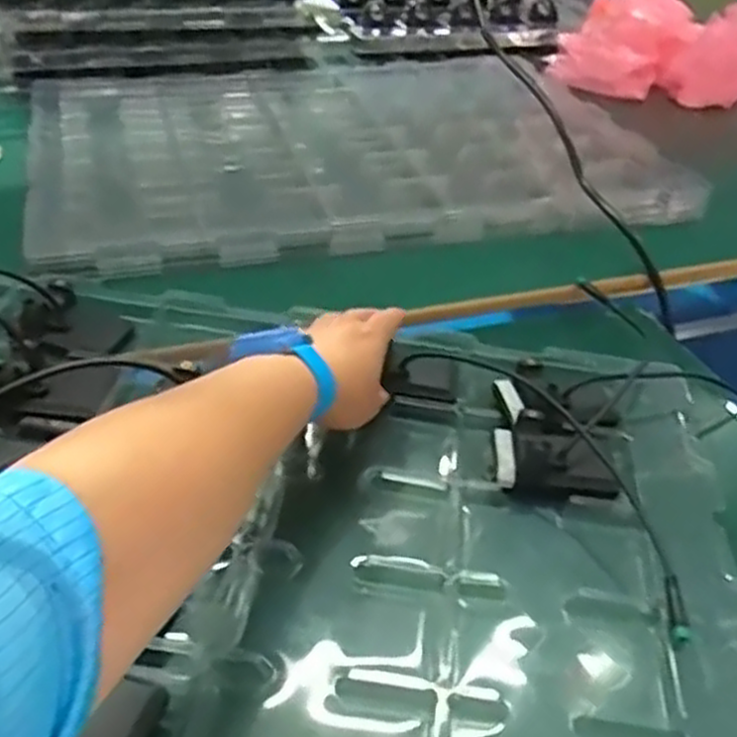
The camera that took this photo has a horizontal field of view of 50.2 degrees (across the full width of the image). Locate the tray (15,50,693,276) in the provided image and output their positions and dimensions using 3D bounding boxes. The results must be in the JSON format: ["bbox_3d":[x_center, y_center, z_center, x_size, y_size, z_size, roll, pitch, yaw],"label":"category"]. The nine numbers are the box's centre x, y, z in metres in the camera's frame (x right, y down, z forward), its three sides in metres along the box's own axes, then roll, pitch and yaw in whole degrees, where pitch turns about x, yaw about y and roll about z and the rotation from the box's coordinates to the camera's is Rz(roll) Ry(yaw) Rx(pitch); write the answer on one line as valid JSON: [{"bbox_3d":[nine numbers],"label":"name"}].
[{"bbox_3d":[-0.016,-0.266,0.893,0.670,0.037,0.492,-7,38,-14],"label":"tray"}]

